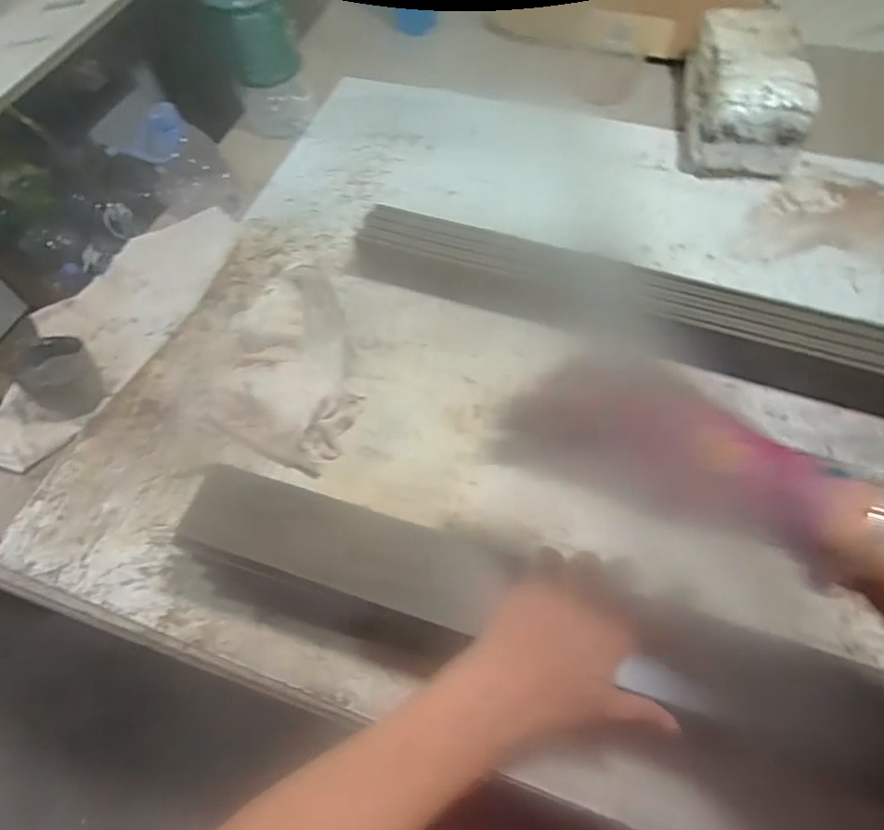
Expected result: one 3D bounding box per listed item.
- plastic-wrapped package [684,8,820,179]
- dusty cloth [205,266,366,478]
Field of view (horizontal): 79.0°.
[{"bbox_3d":[0.398,-0.410,0.705,0.135,0.113,0.190,7,60,5],"label":"plastic-wrapped package"},{"bbox_3d":[-0.162,-0.056,0.566,0.143,0.054,0.229,5,60,4],"label":"dusty cloth"}]

